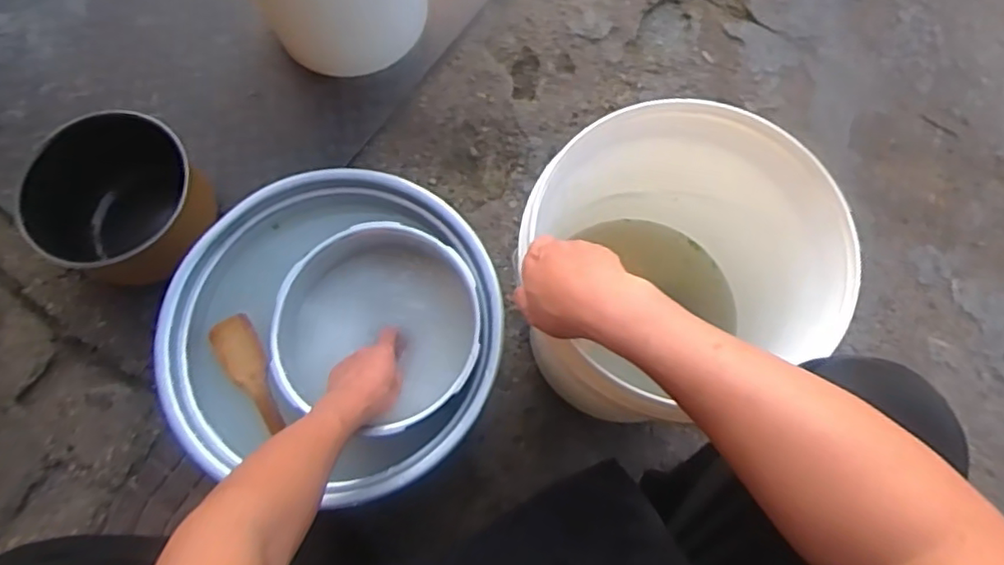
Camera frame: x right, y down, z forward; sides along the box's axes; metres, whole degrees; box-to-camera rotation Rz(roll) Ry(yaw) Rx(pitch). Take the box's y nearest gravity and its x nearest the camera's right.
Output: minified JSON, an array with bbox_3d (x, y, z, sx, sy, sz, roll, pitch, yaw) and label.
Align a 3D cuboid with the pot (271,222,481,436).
[{"bbox_3d":[-0.151,0.055,0.787,0.250,0.103,0.237,0,75,0],"label":"pot"}]

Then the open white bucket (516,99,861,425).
[{"bbox_3d":[0.179,-0.003,0.731,0.285,0.341,0.280,0,75,0],"label":"open white bucket"}]

